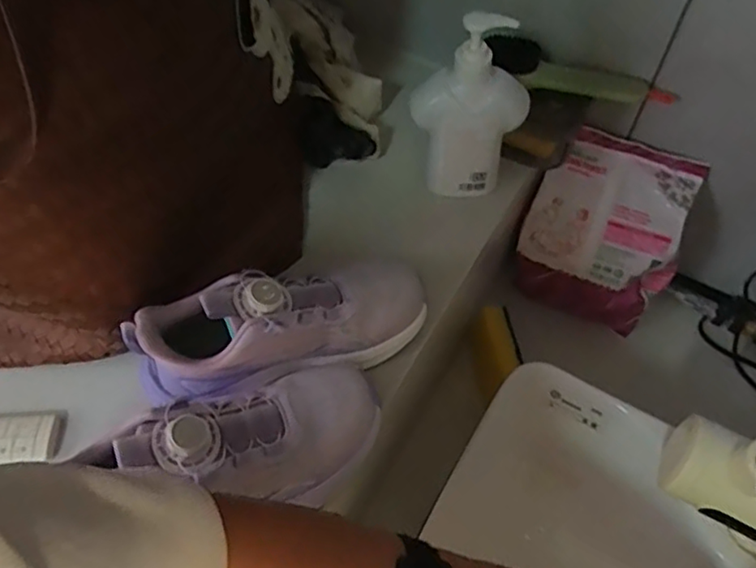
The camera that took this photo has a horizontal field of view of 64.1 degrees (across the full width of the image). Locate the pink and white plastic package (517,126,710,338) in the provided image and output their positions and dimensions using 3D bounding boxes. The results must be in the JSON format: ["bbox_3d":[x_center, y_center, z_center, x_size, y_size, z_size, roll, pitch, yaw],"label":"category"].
[{"bbox_3d":[0.254,-0.055,0.676,0.167,0.070,0.205,24,107,14],"label":"pink and white plastic package"}]

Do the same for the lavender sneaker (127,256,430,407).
[{"bbox_3d":[-0.067,0.030,0.468,0.231,0.082,0.089,-11,59,-19],"label":"lavender sneaker"}]

